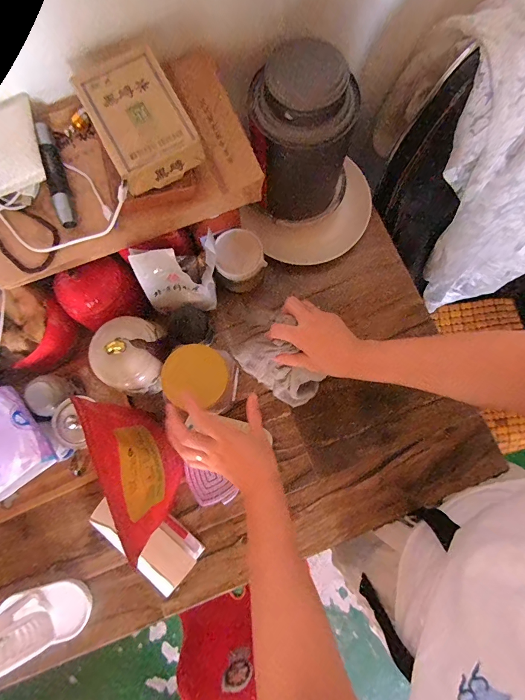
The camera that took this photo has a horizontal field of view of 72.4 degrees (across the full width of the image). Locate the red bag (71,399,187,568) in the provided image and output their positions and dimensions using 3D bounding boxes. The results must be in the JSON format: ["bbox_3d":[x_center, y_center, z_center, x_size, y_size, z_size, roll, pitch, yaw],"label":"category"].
[{"bbox_3d":[-0.152,0.147,0.455,0.027,0.207,0.168,-20,80,-3],"label":"red bag"}]

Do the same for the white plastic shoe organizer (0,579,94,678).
[{"bbox_3d":[-0.333,0.382,0.494,0.124,0.170,0.064,-5,79,0],"label":"white plastic shoe organizer"}]

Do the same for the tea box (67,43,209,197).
[{"bbox_3d":[-0.141,-0.276,0.424,0.110,0.035,0.157,-28,80,-4],"label":"tea box"}]

